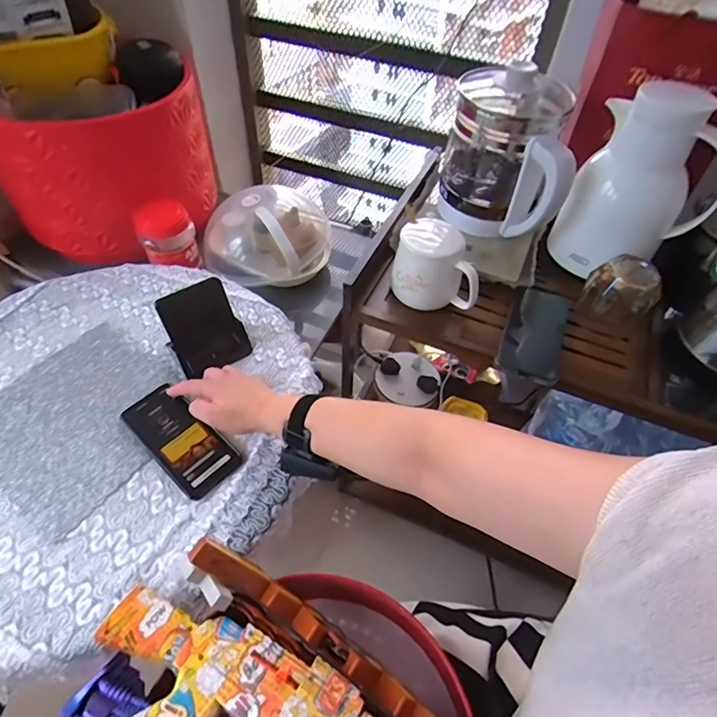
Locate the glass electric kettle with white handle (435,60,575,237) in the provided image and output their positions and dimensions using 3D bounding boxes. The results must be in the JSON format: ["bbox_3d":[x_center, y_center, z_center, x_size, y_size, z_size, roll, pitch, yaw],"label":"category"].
[{"bbox_3d":[0.221,-0.301,0.686,0.174,0.198,0.172,16,53,9],"label":"glass electric kettle with white handle"}]

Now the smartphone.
[{"bbox_3d":[-0.230,0.103,0.600,0.161,0.013,0.076,36,58,19],"label":"smartphone"}]

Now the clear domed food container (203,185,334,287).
[{"bbox_3d":[-0.188,-0.256,0.916,0.239,0.148,0.217,10,52,5],"label":"clear domed food container"}]

